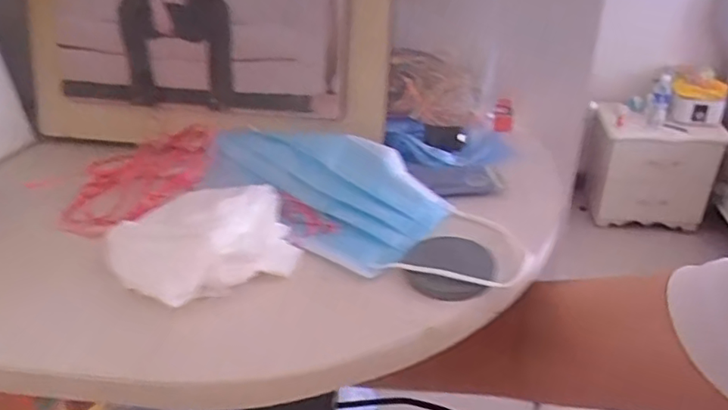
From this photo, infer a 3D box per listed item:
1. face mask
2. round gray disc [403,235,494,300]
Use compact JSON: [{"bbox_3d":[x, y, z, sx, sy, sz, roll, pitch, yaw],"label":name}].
[{"bbox_3d":[-0.009,-0.008,0.336,0.221,0.035,0.084,20,38,33],"label":"face mask"},{"bbox_3d":[0.044,0.030,0.295,0.044,0.008,0.047,-2,31,1],"label":"round gray disc"}]

